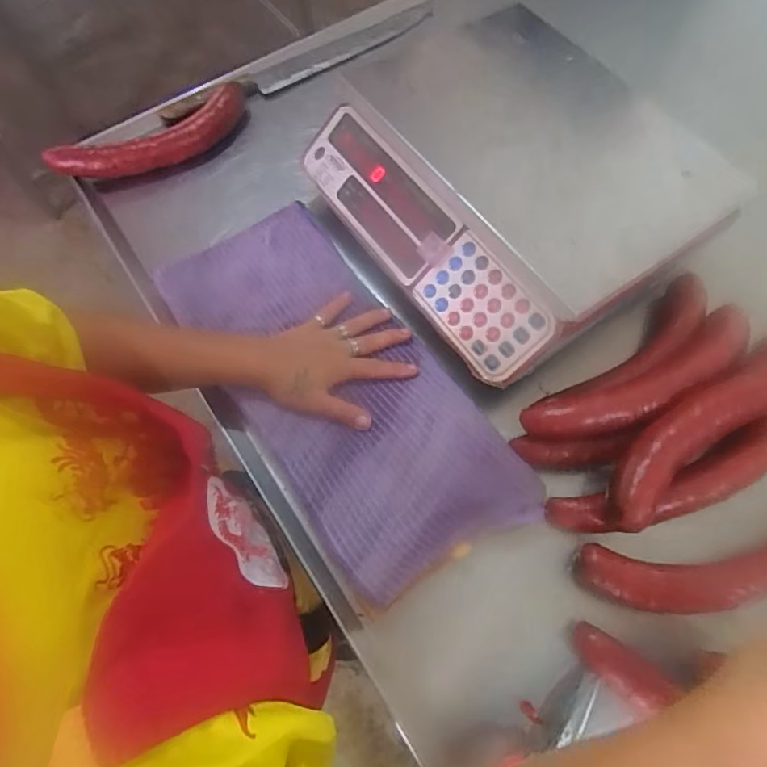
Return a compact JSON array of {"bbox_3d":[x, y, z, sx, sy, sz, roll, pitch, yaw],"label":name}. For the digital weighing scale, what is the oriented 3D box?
[{"bbox_3d":[0.124,-0.214,0.531,0.313,0.105,0.355,-34,71,-12],"label":"digital weighing scale"}]

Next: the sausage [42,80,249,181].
[{"bbox_3d":[-0.279,-0.298,0.627,0.244,0.046,0.064,-30,70,-10],"label":"sausage"}]

